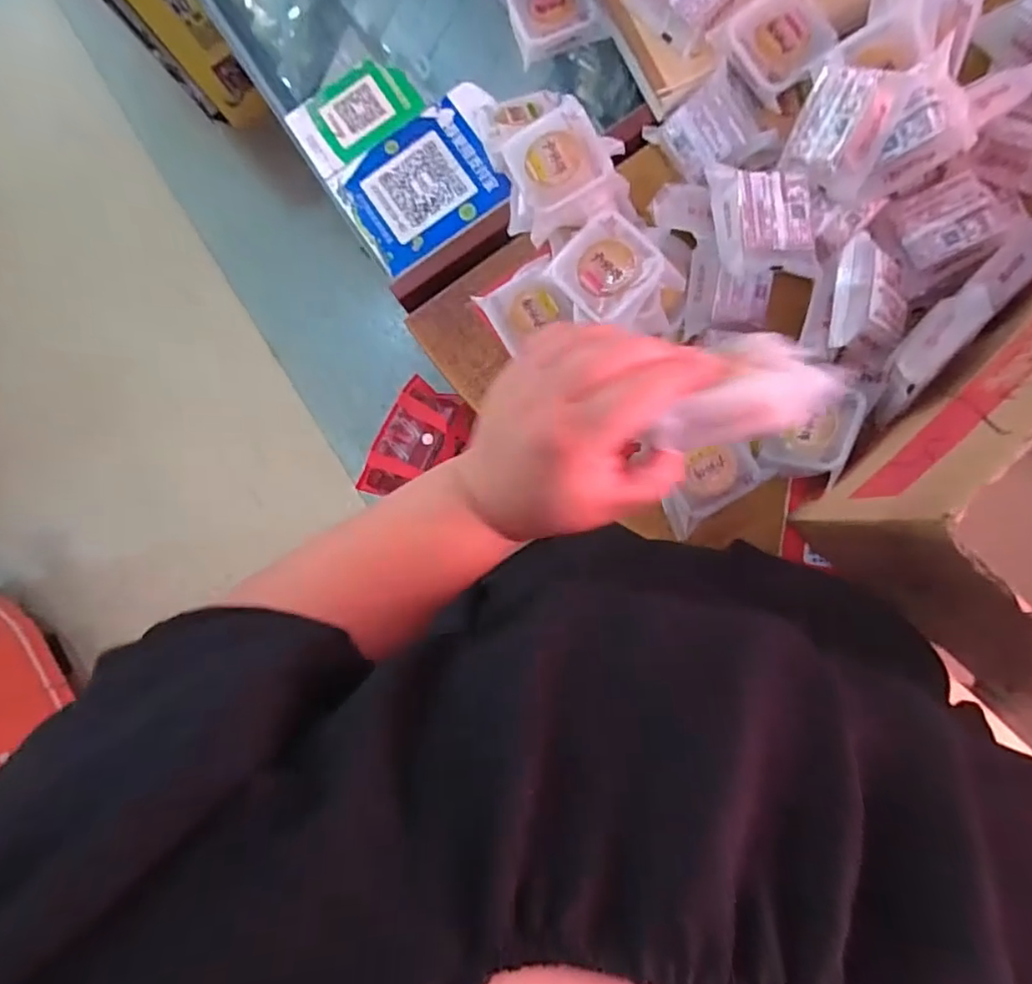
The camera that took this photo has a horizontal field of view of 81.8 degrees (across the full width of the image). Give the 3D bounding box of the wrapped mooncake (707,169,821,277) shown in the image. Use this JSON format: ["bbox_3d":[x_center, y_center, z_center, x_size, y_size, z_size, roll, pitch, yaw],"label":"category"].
[{"bbox_3d":[0.186,-0.203,0.444,0.068,0.030,0.084,-9,85,5],"label":"wrapped mooncake"}]

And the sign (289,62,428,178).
[{"bbox_3d":[-0.156,-0.364,0.570,0.115,0.009,0.083,-37,83,2],"label":"sign"}]

